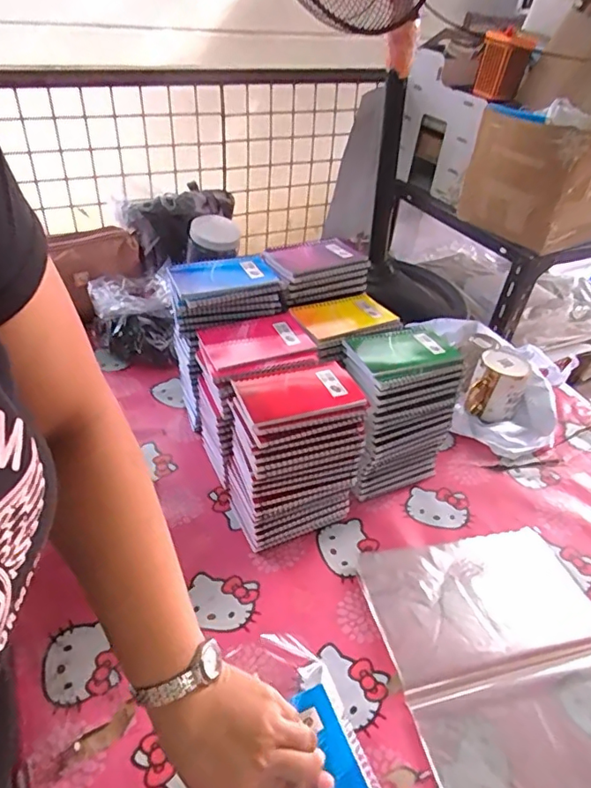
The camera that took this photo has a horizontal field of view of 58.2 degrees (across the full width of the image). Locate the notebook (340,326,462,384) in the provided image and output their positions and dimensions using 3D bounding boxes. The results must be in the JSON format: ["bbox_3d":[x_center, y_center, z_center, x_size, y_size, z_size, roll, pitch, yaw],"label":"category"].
[{"bbox_3d":[0.137,-0.057,0.686,0.134,0.011,0.095,-17,43,-25],"label":"notebook"}]

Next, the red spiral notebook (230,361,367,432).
[{"bbox_3d":[0.004,-0.001,0.600,0.131,0.010,0.084,-11,41,-18],"label":"red spiral notebook"}]

